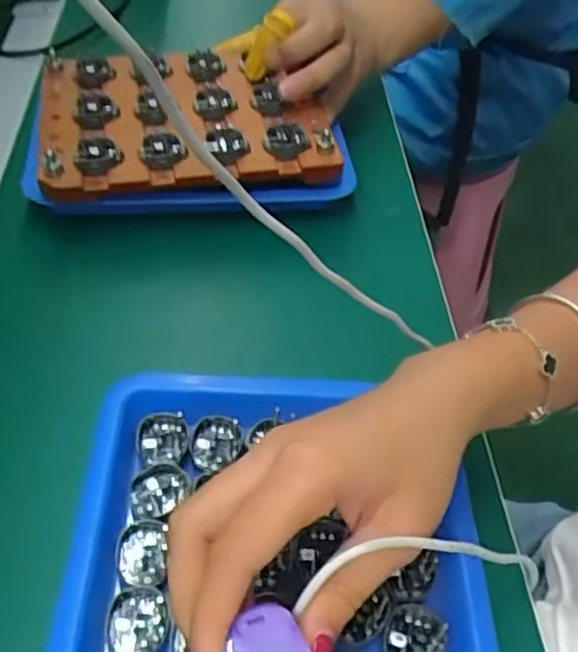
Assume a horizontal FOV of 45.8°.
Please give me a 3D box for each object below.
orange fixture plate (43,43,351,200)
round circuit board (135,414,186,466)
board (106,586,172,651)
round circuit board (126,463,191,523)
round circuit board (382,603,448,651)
[{"bbox_3d":[-0.068,-0.143,0.463,0.183,0.027,0.133,-6,47,-8],"label":"orange fixture plate"},{"bbox_3d":[-0.063,0.055,0.335,0.025,0.006,0.024,1,47,-1],"label":"round circuit board"},{"bbox_3d":[-0.062,0.122,0.281,0.025,0.006,0.028,-9,48,-11],"label":"board"},{"bbox_3d":[-0.062,0.077,0.319,0.023,0.005,0.029,23,50,18],"label":"round circuit board"},{"bbox_3d":[0.052,0.132,0.286,0.025,0.006,0.028,15,48,12],"label":"round circuit board"}]

